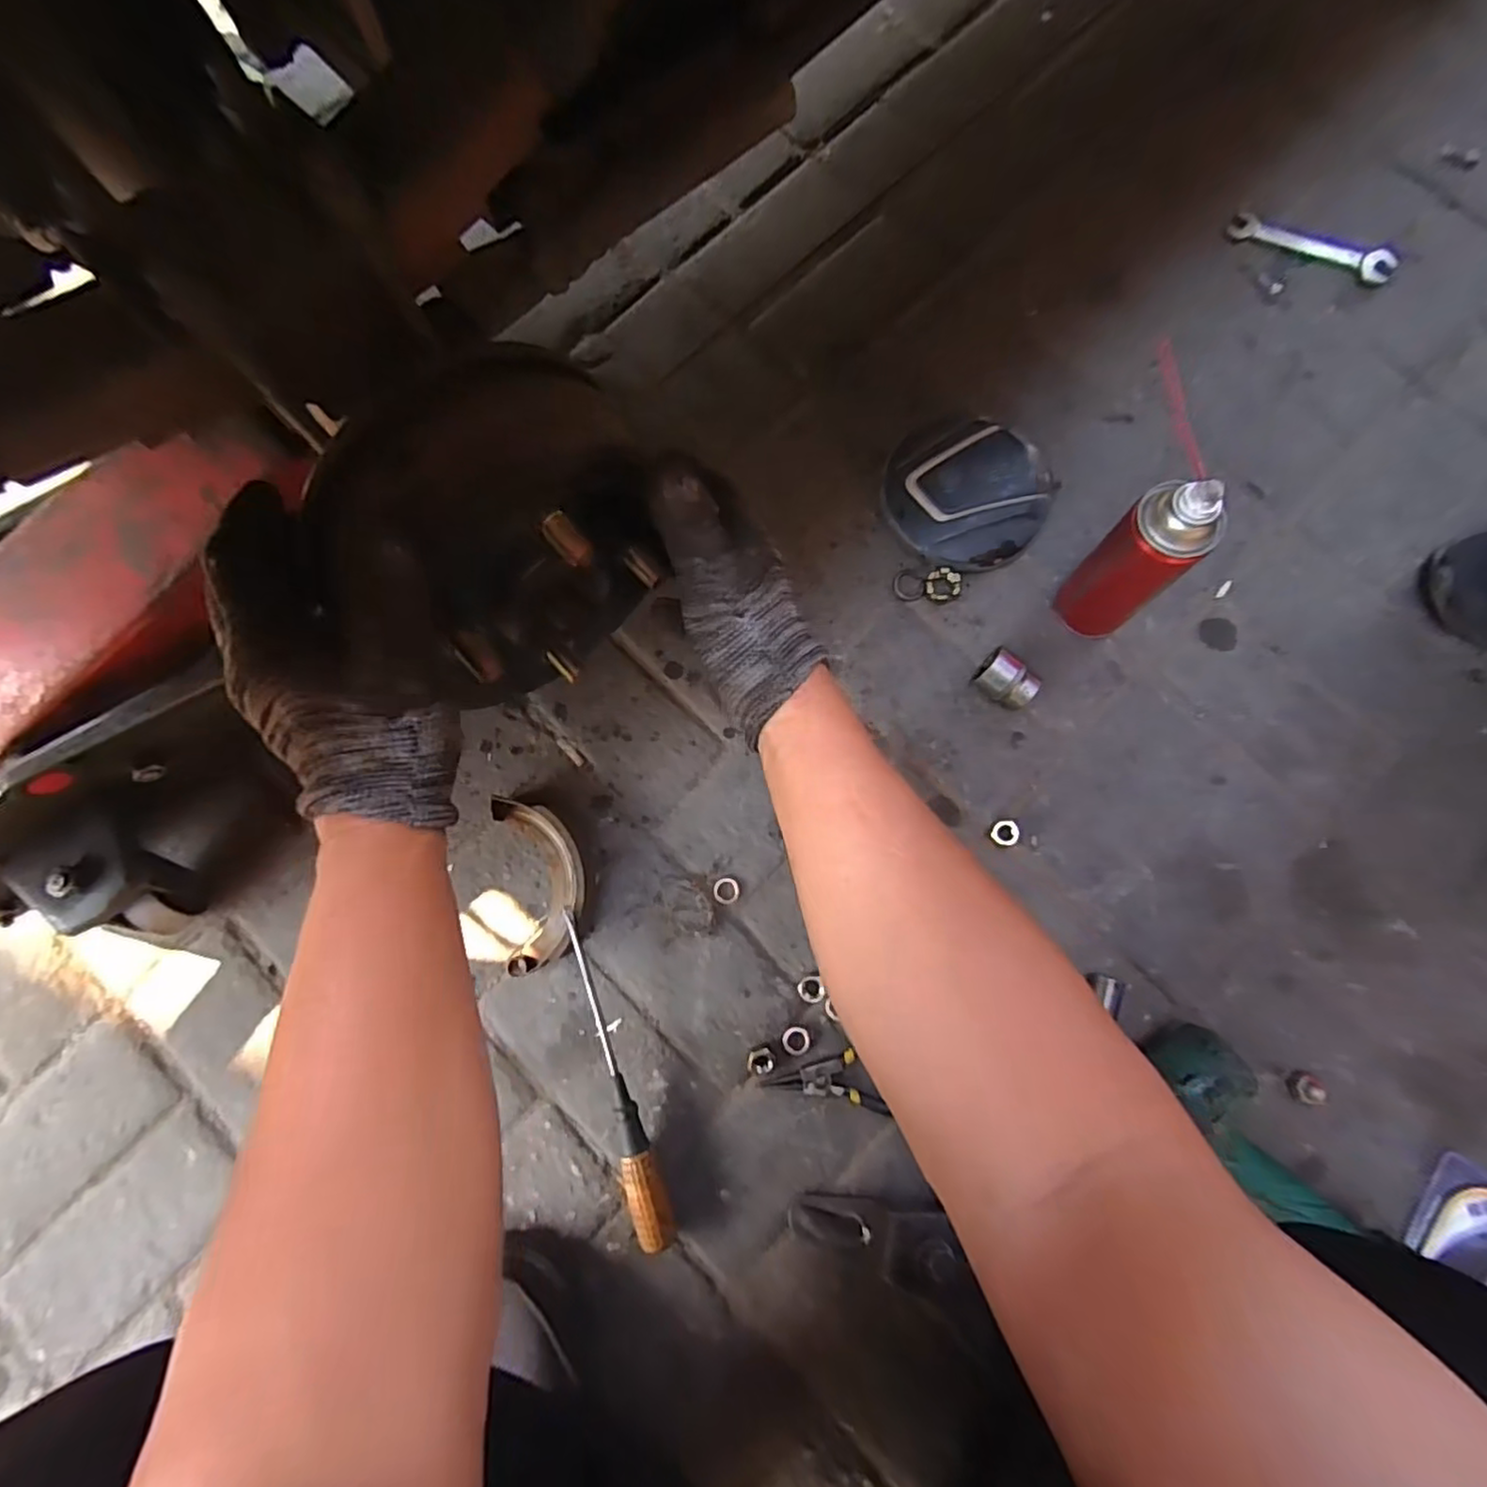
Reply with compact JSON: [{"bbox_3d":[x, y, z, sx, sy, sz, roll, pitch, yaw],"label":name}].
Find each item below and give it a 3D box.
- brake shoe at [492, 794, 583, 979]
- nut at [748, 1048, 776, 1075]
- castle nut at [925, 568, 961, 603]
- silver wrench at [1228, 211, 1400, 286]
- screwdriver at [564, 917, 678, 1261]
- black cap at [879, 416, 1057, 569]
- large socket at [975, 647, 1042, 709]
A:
[{"bbox_3d":[-0.161,0.111,0.545,0.067,0.036,0.137,-9,80,-1],"label":"brake shoe"},{"bbox_3d":[0.014,0.251,0.533,0.021,0.009,0.021,0,80,0],"label":"nut"},{"bbox_3d":[0.178,-0.141,0.601,0.031,0.013,0.028,-3,80,0],"label":"castle nut"},{"bbox_3d":[0.562,-0.493,0.666,0.156,0.009,0.034,21,80,4],"label":"silver wrench"},{"bbox_3d":[-0.100,0.253,0.520,0.028,0.035,0.249,-19,80,-3],"label":"screwdriver"},{"bbox_3d":[0.201,-0.230,0.610,0.143,0.035,0.144,0,80,0],"label":"black cap"},{"bbox_3d":[0.224,-0.053,0.574,0.050,0.034,0.033,39,82,7],"label":"large socket"}]

